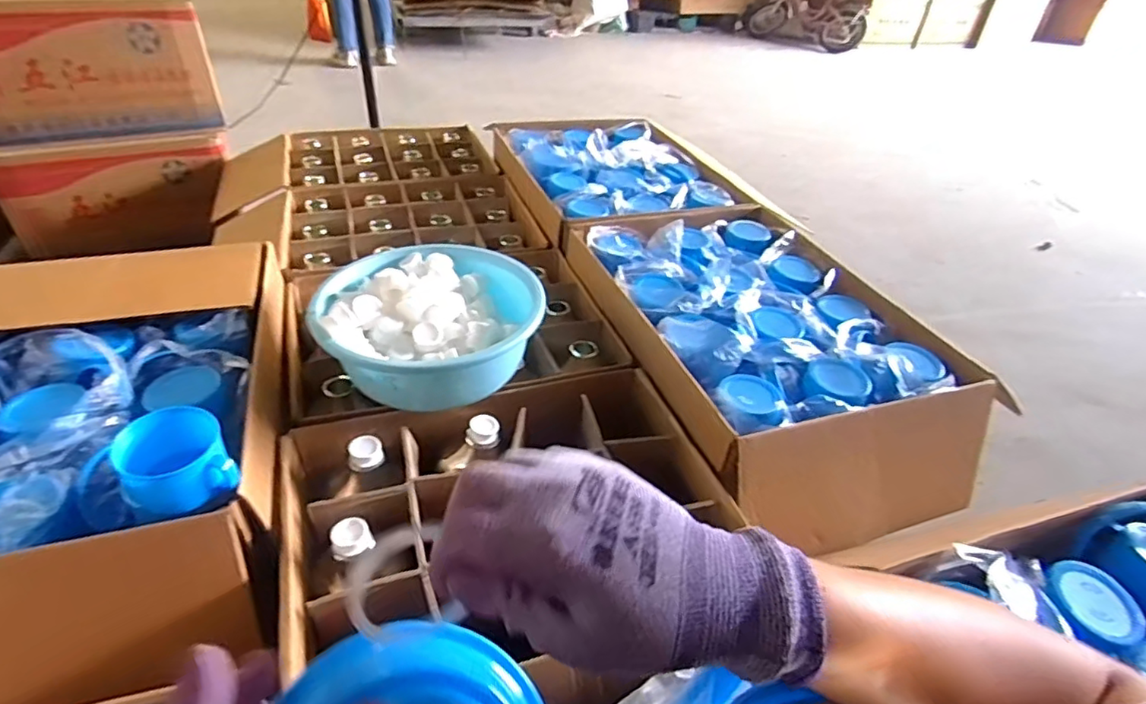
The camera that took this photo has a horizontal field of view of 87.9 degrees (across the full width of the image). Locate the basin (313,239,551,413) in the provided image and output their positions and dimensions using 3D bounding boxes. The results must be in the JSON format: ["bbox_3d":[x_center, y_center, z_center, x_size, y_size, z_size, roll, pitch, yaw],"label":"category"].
[{"bbox_3d":[-0.255,-0.057,1.006,0.340,0.124,0.340,3,39,-2],"label":"basin"}]

